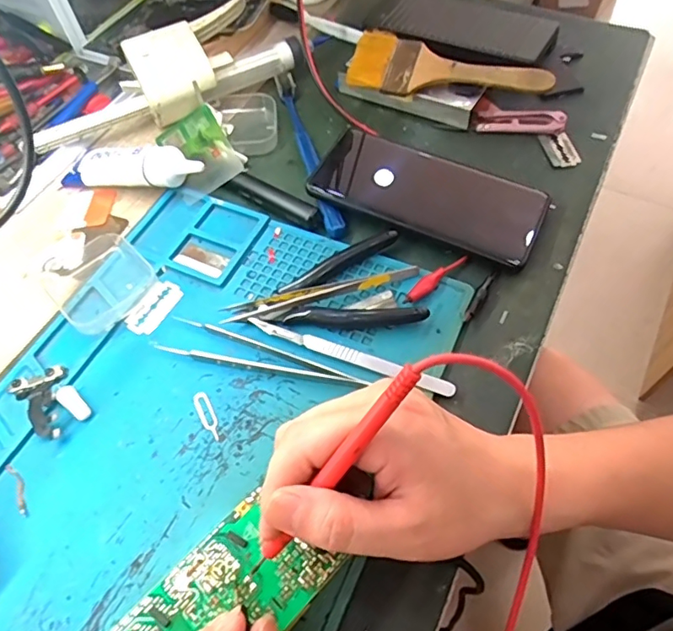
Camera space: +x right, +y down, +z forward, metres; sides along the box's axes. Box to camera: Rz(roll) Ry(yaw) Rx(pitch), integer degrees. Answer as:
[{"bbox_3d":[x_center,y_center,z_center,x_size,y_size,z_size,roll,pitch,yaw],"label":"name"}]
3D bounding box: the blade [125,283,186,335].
[{"bbox_3d":[-0.123,-0.005,0.358,0.023,0.004,0.042,28,63,19],"label":"blade"}]

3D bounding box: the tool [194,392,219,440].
[{"bbox_3d":[-0.077,0.059,0.314,0.009,0.004,0.033,-26,60,-13],"label":"tool"}]

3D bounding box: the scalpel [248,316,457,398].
[{"bbox_3d":[0.007,0.024,0.328,0.135,0.005,0.010,18,61,14],"label":"scalpel"}]

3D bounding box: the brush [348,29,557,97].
[{"bbox_3d":[0.093,-0.204,0.438,0.162,0.010,0.066,16,68,12],"label":"brush"}]

